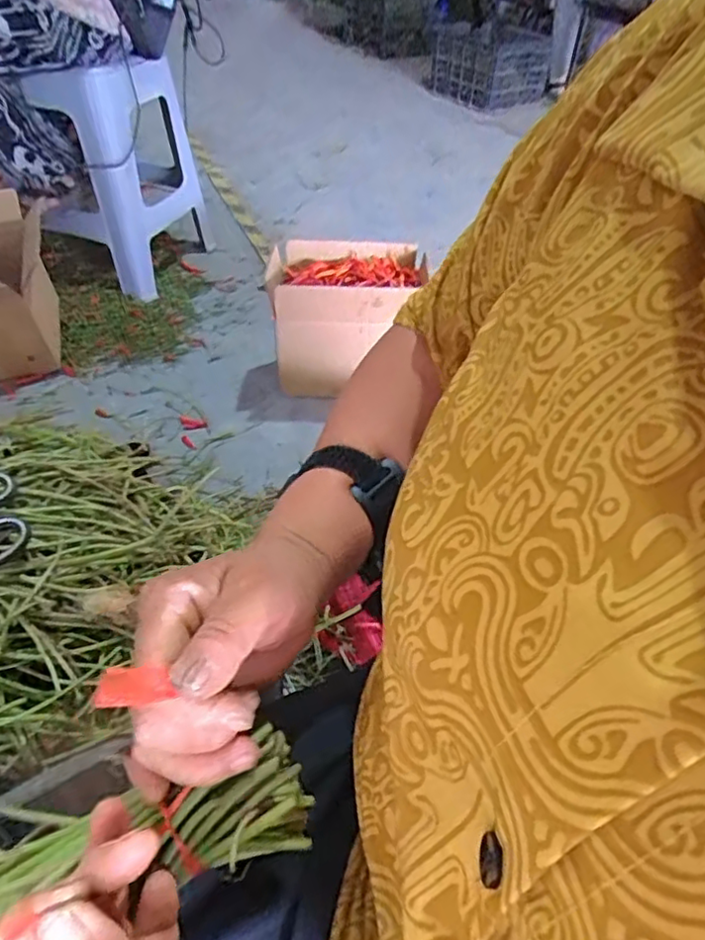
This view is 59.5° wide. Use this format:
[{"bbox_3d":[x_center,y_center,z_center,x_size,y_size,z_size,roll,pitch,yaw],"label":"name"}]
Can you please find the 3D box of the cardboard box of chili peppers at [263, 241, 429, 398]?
[{"bbox_3d":[-0.018,-0.300,1.226,0.274,0.233,0.212,0,45,-5],"label":"cardboard box of chili peppers"}]

